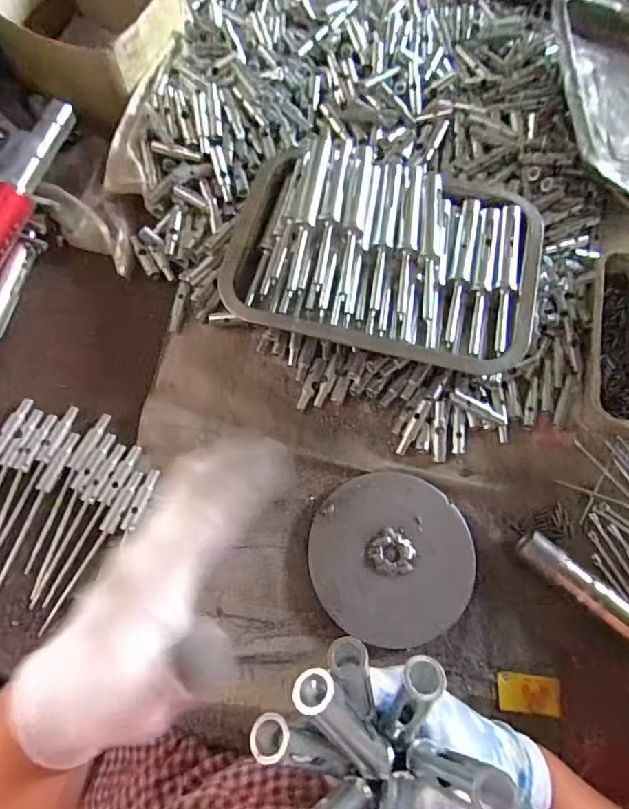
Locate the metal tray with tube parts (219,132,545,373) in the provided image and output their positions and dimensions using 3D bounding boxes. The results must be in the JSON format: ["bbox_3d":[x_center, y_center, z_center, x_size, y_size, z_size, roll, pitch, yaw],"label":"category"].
[{"bbox_3d":[0.063,-0.131,0.430,0.266,0.072,0.180,15,71,2],"label":"metal tray with tube parts"}]

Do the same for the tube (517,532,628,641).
[{"bbox_3d":[0.210,0.145,0.376,0.121,0.026,0.020,41,77,12],"label":"tube"}]

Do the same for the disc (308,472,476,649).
[{"bbox_3d":[0.061,0.117,0.382,0.123,0.009,0.124,-5,73,-2],"label":"disc"}]

